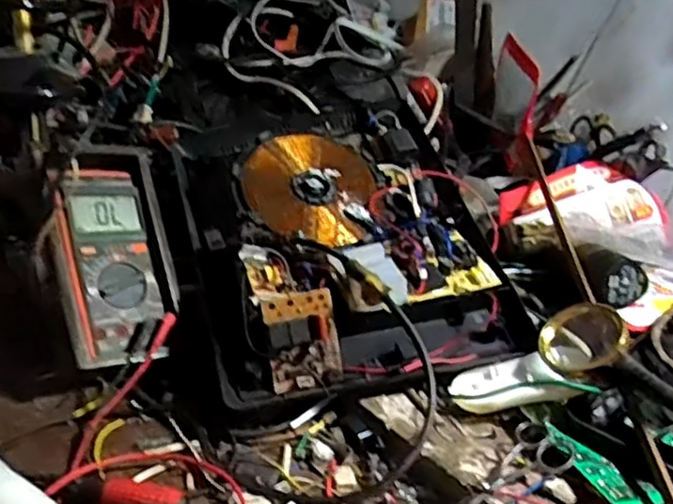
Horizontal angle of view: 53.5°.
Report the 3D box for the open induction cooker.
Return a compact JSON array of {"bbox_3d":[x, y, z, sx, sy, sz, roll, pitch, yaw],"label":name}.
[{"bbox_3d":[0.006,-0.031,0.649,0.289,0.093,0.353,-7,49,-16],"label":"open induction cooker"}]

